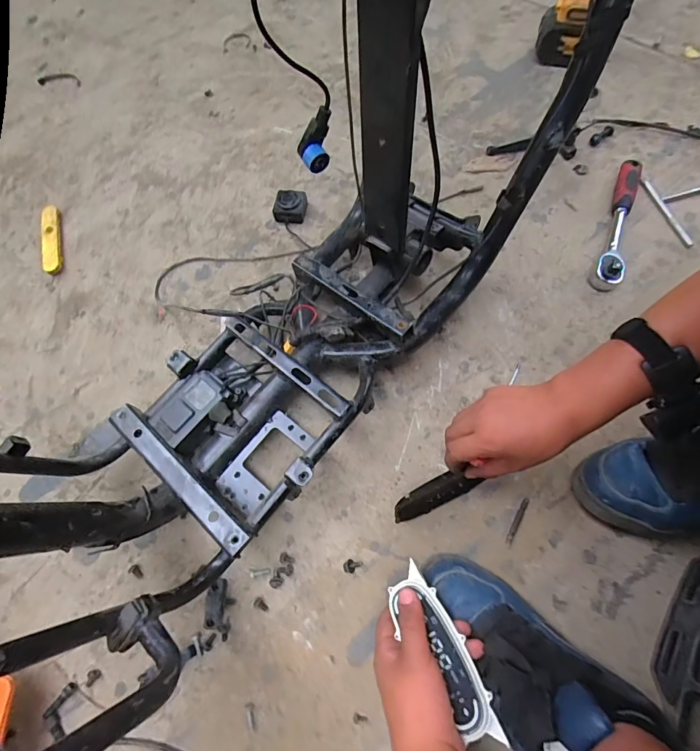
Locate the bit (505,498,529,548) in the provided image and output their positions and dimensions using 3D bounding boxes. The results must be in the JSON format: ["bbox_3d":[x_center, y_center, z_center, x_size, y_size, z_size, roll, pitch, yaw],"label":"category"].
[{"bbox_3d":[0.195,0.170,0.494,0.008,0.004,0.060,27,71,14],"label":"bit"}]

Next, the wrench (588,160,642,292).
[{"bbox_3d":[0.412,-0.235,0.644,0.037,0.030,0.243,21,69,12],"label":"wrench"}]

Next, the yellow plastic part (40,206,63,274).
[{"bbox_3d":[-0.498,-0.227,0.703,0.028,0.013,0.149,-18,67,-5],"label":"yellow plastic part"}]

